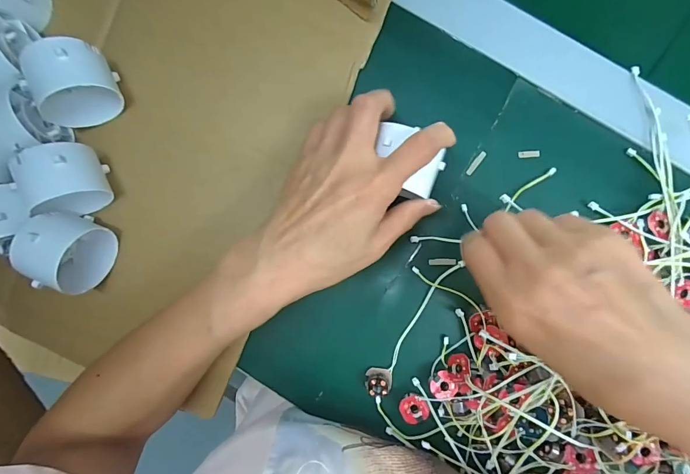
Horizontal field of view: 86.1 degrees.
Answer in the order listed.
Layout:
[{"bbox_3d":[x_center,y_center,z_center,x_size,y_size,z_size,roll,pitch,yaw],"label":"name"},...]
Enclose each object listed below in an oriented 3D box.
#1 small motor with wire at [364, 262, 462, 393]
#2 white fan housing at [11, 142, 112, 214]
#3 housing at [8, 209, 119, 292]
[{"bbox_3d":[0.049,0.065,0.270,0.020,0.012,0.114,29,90,4],"label":"small motor with wire"},{"bbox_3d":[-0.189,-0.037,0.251,0.041,0.051,0.038,0,88,3],"label":"white fan housing"},{"bbox_3d":[-0.190,0.010,0.252,0.034,0.050,0.048,21,89,4],"label":"housing"}]

